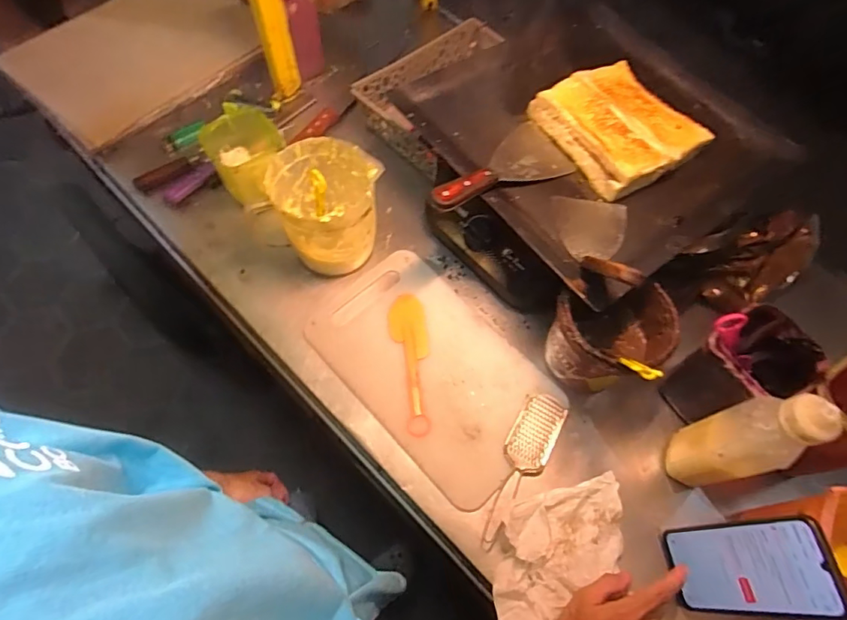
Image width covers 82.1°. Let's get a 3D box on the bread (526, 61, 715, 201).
[{"bbox_3d":[0.250,-0.242,0.631,0.157,0.032,0.178,-30,67,-16],"label":"bread"}]

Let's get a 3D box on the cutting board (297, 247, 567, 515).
[{"bbox_3d":[0.011,0.074,0.640,0.201,0.008,0.316,-40,70,-20],"label":"cutting board"}]

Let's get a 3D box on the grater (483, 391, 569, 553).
[{"bbox_3d":[0.115,0.189,0.584,0.051,0.012,0.189,29,65,13],"label":"grater"}]

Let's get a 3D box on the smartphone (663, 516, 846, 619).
[{"bbox_3d":[0.309,0.250,0.471,0.009,0.167,0.079,3,61,-25],"label":"smartphone"}]

